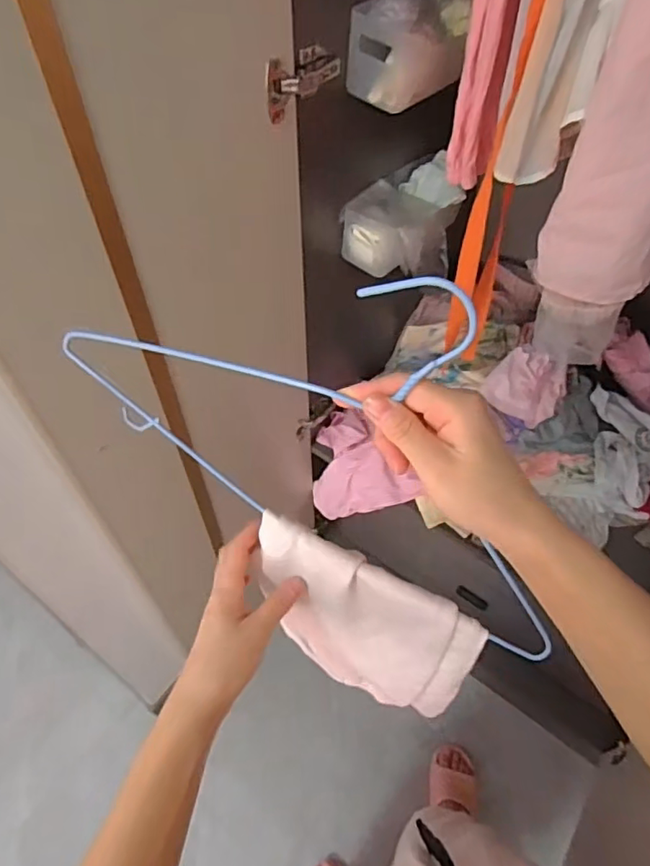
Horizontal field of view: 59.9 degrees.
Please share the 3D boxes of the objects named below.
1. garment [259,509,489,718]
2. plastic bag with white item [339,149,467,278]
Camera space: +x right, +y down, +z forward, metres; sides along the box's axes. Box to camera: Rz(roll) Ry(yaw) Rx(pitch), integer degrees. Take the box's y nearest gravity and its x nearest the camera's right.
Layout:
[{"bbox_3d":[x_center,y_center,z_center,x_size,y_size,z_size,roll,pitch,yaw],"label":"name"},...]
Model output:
[{"bbox_3d":[0.037,0.187,0.527,0.191,0.258,0.031,19,54,15],"label":"garment"},{"bbox_3d":[0.130,-0.336,0.902,0.153,0.104,0.219,19,54,15],"label":"plastic bag with white item"}]

